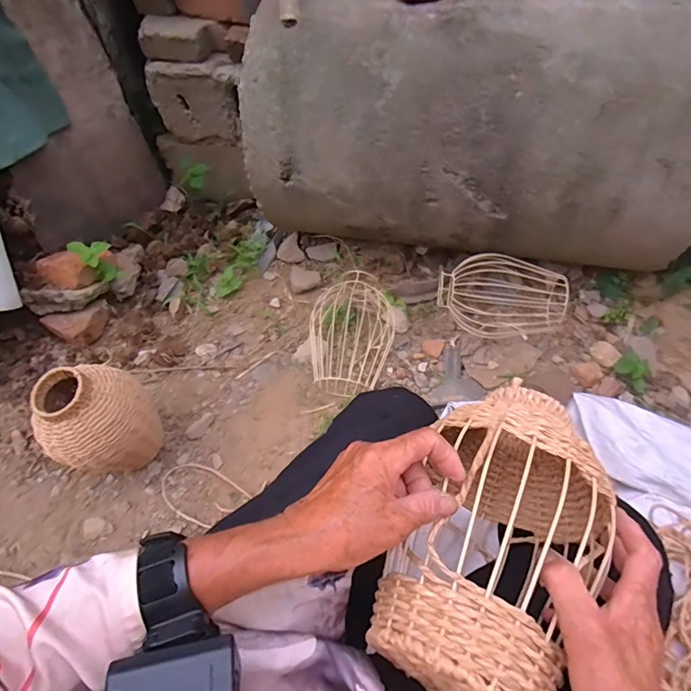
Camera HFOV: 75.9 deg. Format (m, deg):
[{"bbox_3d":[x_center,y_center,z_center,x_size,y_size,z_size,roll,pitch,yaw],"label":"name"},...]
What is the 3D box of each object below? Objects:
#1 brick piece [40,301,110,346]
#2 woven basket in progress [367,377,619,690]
[{"bbox_3d":[-0.637,-0.060,1.067,0.109,0.066,0.114,24,63,17],"label":"brick piece"},{"bbox_3d":[0.125,0.147,0.361,0.138,0.155,0.249,32,37,21],"label":"woven basket in progress"}]

